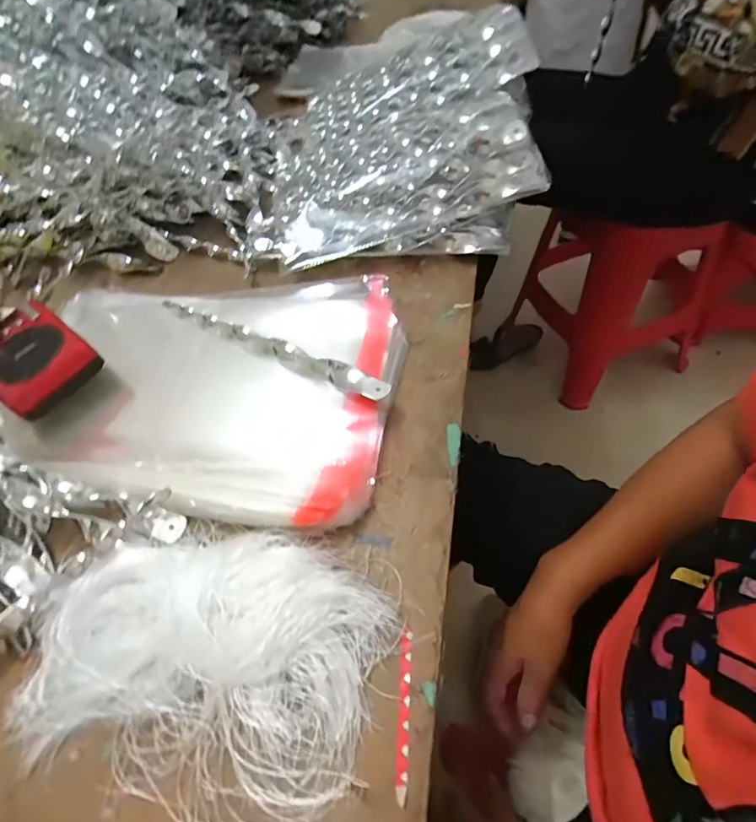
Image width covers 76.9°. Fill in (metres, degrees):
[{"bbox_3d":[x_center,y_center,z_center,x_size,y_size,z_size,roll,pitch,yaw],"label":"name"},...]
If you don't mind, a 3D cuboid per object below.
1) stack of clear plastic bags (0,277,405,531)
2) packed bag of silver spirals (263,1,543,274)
[{"bbox_3d":[-0.165,-0.035,0.453,0.358,0.030,0.259,7,56,10],"label":"stack of clear plastic bags"},{"bbox_3d":[0.015,-0.343,0.588,0.344,0.058,0.361,-4,72,15],"label":"packed bag of silver spirals"}]

